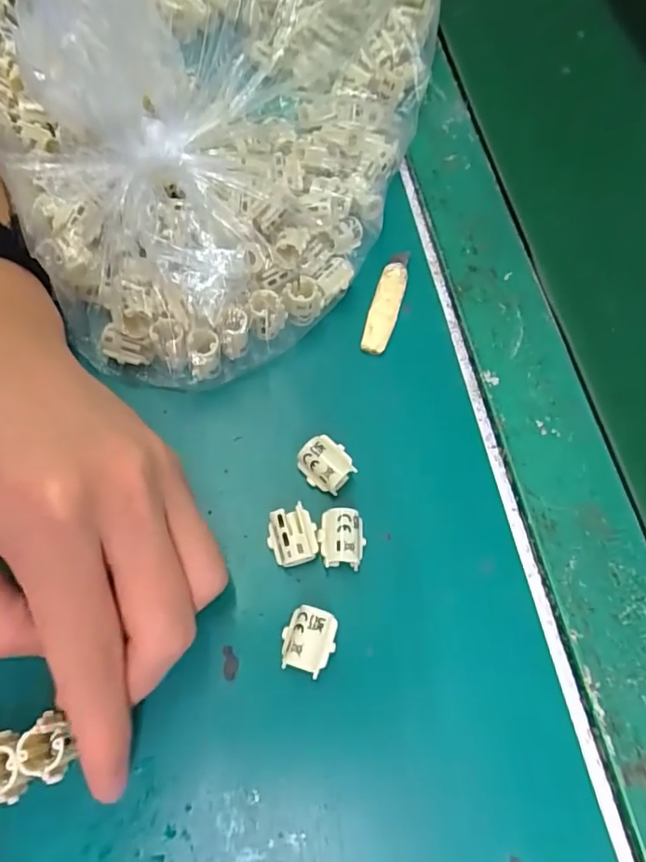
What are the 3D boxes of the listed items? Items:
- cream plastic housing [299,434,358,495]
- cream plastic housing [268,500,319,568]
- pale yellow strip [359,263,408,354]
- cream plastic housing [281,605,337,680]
[{"bbox_3d":[0.001,0.015,0.230,0.022,0.013,0.017,40,70,14],"label":"cream plastic housing"},{"bbox_3d":[-0.012,0.043,0.217,0.018,0.013,0.022,-18,68,-10],"label":"cream plastic housing"},{"bbox_3d":[0.031,-0.062,0.266,0.014,0.004,0.053,17,66,5],"label":"pale yellow strip"},{"bbox_3d":[-0.005,0.079,0.203,0.018,0.014,0.022,17,66,5],"label":"cream plastic housing"}]

